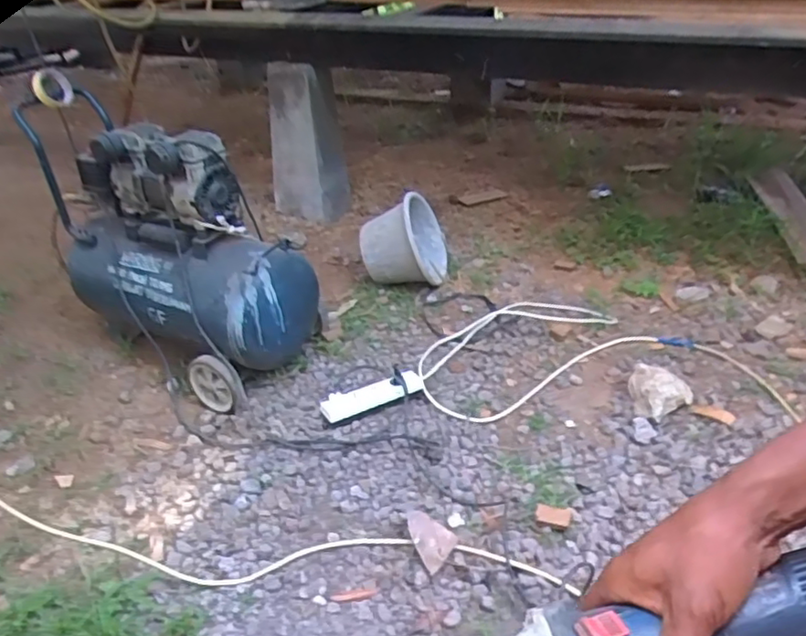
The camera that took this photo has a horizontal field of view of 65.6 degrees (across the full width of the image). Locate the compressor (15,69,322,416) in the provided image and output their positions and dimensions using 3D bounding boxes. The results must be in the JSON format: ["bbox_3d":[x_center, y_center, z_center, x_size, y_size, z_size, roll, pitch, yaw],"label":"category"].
[{"bbox_3d":[-0.538,-0.190,1.558,0.646,0.607,0.368,20,39,30],"label":"compressor"}]

